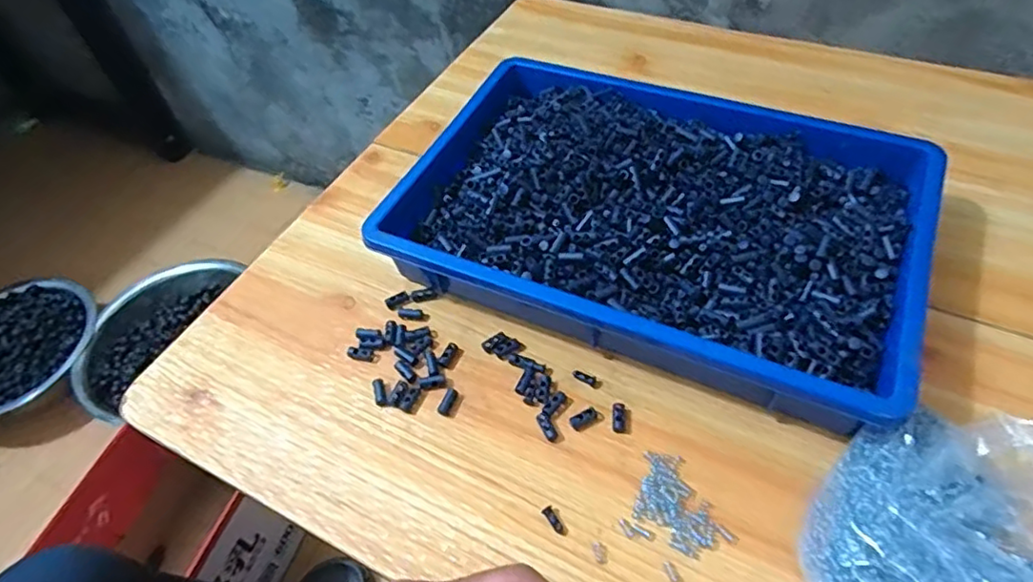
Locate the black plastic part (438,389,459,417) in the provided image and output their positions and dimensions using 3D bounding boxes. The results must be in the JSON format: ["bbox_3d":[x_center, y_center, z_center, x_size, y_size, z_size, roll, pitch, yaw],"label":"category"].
[{"bbox_3d":[-0.046,0.075,0.415,0.010,0.004,0.019,18,56,19],"label":"black plastic part"}]

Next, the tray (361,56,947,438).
[{"bbox_3d":[0.105,-0.058,0.471,0.366,0.061,0.252,18,56,19],"label":"tray"}]

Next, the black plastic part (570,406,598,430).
[{"bbox_3d":[0.044,0.082,0.399,0.018,0.004,0.010,-27,54,-15],"label":"black plastic part"}]

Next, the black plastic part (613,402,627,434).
[{"bbox_3d":[0.068,0.083,0.398,0.010,0.005,0.020,3,52,8],"label":"black plastic part"}]

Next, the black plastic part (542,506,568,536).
[{"bbox_3d":[0.023,0.137,0.362,0.006,0.005,0.019,-31,55,-18],"label":"black plastic part"}]

